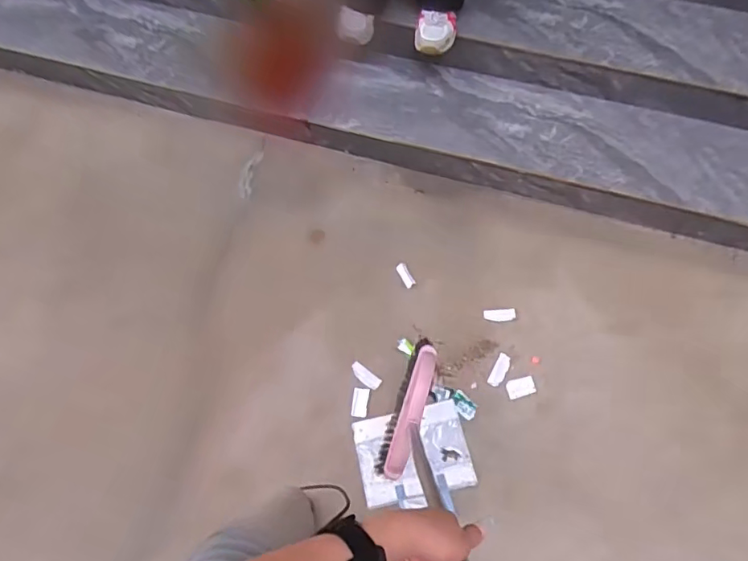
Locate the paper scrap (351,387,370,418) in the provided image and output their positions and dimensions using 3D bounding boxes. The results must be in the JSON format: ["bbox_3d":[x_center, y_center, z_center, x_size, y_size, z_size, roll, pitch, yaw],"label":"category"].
[{"bbox_3d":[-0.032,0.295,1.323,0.039,0.004,0.072,8,63,-1],"label":"paper scrap"}]

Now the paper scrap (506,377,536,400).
[{"bbox_3d":[0.356,0.259,1.328,0.069,0.006,0.044,-14,68,-8],"label":"paper scrap"}]

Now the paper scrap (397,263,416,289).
[{"bbox_3d":[0.083,-0.014,1.442,0.028,0.006,0.068,-24,66,-13],"label":"paper scrap"}]

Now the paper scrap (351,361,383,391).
[{"bbox_3d":[-0.022,0.236,1.352,0.083,0.005,0.034,34,67,15],"label":"paper scrap"}]

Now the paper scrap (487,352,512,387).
[{"bbox_3d":[0.309,0.222,1.346,0.033,0.004,0.085,26,73,12],"label":"paper scrap"}]

